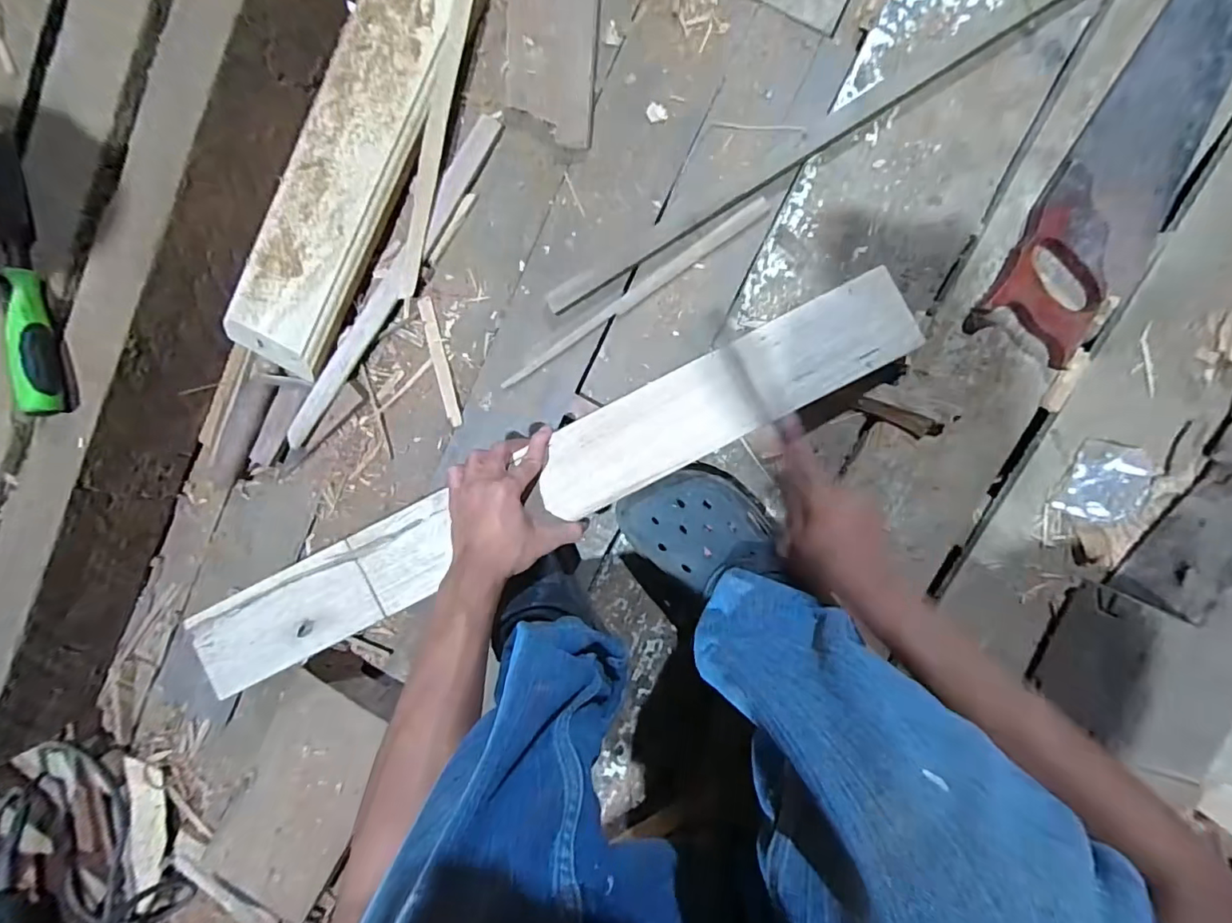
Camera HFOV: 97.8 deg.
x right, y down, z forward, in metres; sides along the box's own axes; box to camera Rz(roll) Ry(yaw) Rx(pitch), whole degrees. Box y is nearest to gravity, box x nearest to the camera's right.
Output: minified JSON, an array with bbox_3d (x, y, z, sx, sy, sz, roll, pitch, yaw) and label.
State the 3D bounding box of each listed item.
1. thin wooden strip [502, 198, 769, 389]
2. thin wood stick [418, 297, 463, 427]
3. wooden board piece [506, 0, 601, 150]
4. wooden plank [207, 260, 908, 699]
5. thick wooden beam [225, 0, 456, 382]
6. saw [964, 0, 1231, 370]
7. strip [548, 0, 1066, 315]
[{"bbox_3d":[0.016,-0.168,0.552,0.316,0.007,0.016,-33,93,8],"label":"thin wooden strip"},{"bbox_3d":[-0.190,-0.107,0.581,0.017,0.005,0.138,-12,95,7],"label":"thin wood stick"},{"bbox_3d":[-0.061,-0.418,0.522,0.087,0.023,0.198,5,97,5],"label":"wooden board piece"},{"bbox_3d":[-0.062,0.023,0.504,0.723,0.018,0.084,-27,93,2],"label":"wooden plank"},{"bbox_3d":[-0.261,-0.315,0.543,0.103,0.043,0.475,29,98,2],"label":"thick wooden beam"},{"bbox_3d":[0.514,-0.350,0.474,0.109,0.027,0.536,28,98,2],"label":"saw"},{"bbox_3d":[0.194,-0.307,0.503,0.593,0.021,0.022,-30,93,8],"label":"strip"}]

